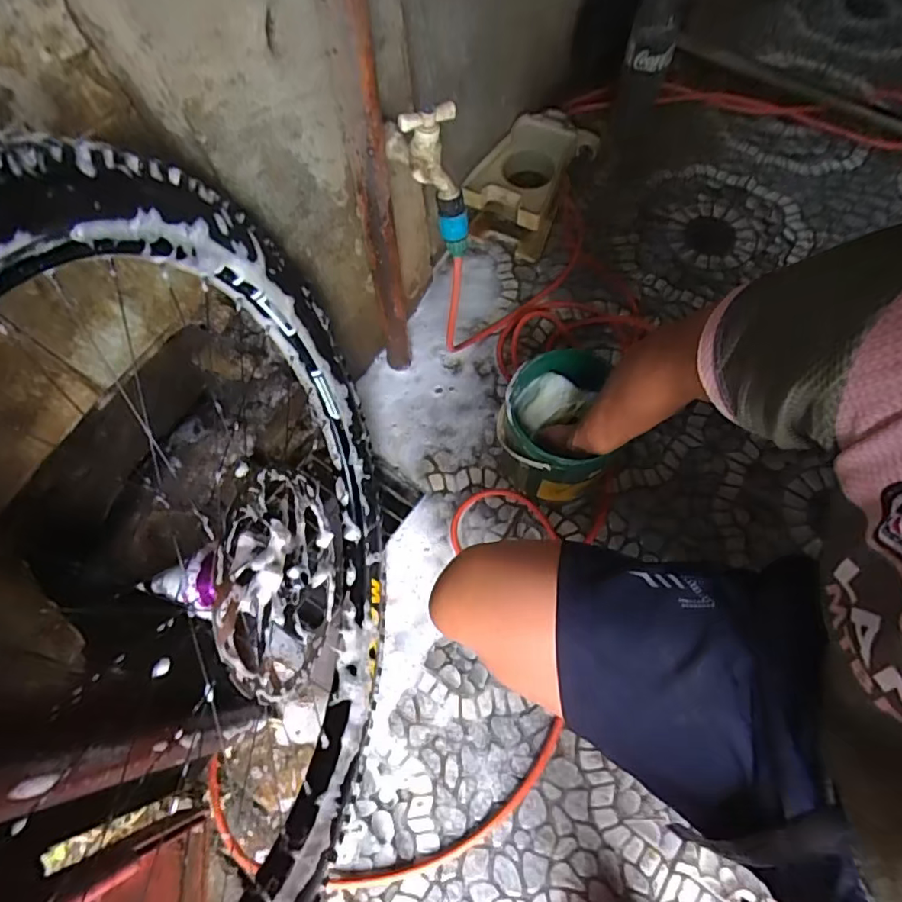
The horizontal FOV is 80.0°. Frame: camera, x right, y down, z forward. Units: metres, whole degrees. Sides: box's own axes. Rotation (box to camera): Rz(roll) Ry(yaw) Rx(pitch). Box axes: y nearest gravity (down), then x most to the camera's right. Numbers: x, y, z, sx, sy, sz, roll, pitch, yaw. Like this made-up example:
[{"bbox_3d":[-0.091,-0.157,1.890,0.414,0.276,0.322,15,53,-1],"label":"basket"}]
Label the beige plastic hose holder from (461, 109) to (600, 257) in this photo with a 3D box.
[{"bbox_3d":[0.151,-0.517,1.029,0.163,0.113,0.259,31,73,14],"label":"beige plastic hose holder"}]

